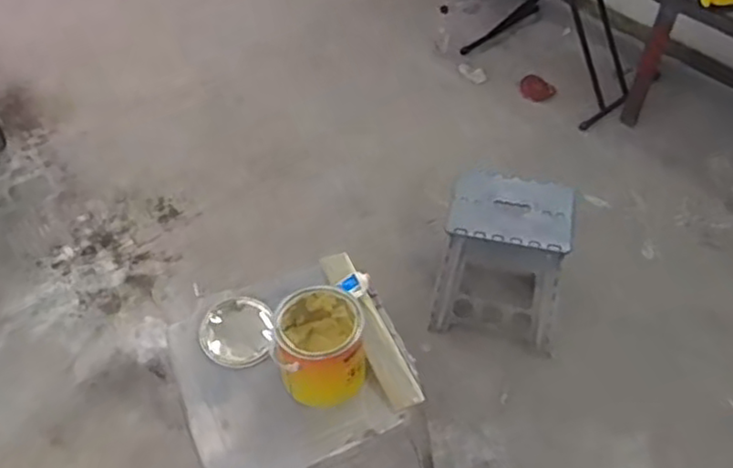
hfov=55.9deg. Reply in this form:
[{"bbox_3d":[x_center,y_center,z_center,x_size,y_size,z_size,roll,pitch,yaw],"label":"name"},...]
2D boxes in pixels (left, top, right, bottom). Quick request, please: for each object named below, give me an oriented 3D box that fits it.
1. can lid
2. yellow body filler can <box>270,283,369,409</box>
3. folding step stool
[{"bbox_3d":[-0.257,0.194,1.368,0.142,0.021,0.144,-2,54,2],"label":"can lid"},{"bbox_3d":[-0.083,0.199,1.254,0.156,0.154,0.161,0,50,0],"label":"yellow body filler can"},{"bbox_3d":[0.355,0.061,1.708,0.323,0.351,0.254,17,52,15],"label":"folding step stool"}]

